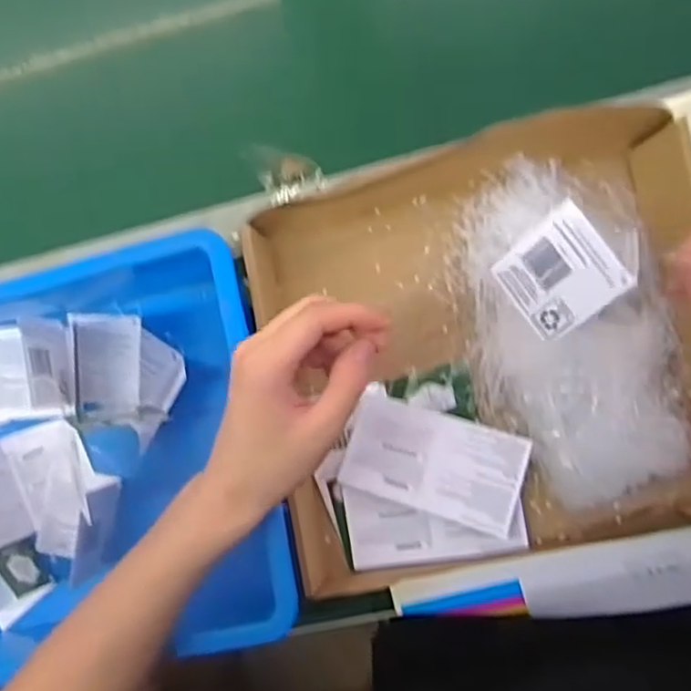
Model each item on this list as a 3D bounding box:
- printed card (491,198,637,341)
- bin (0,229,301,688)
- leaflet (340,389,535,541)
[{"bbox_3d":[0.130,-0.044,0.417,0.069,0.004,0.062,-42,72,41],"label":"printed card"},{"bbox_3d":[-0.253,0.100,0.535,0.400,0.120,0.282,-13,84,7],"label":"bin"},{"bbox_3d":[0.064,0.084,0.495,0.125,0.008,0.069,16,76,18],"label":"leaflet"}]

